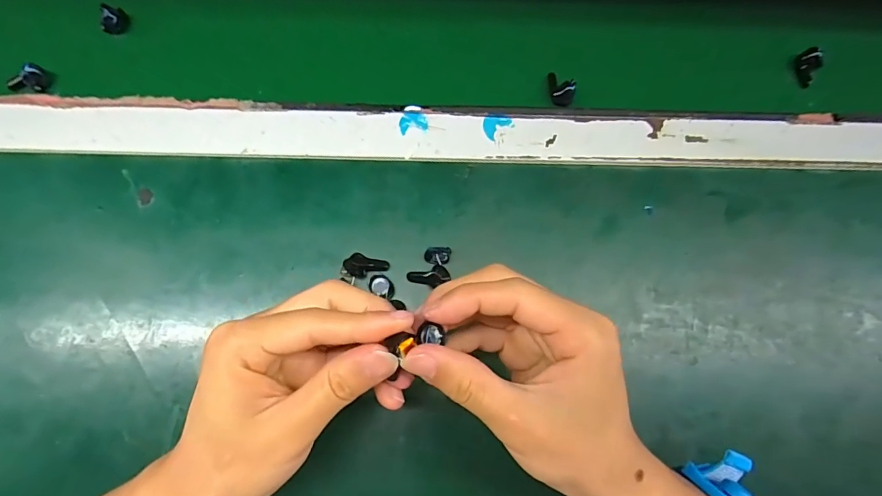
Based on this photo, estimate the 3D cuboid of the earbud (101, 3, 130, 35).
[{"bbox_3d":[-0.264,-0.183,0.356,0.021,0.019,0.014,-42,80,-12],"label":"earbud"}]

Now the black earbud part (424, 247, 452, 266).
[{"bbox_3d":[-0.002,0.006,0.316,0.019,0.011,0.012,-3,75,-2],"label":"black earbud part"}]

